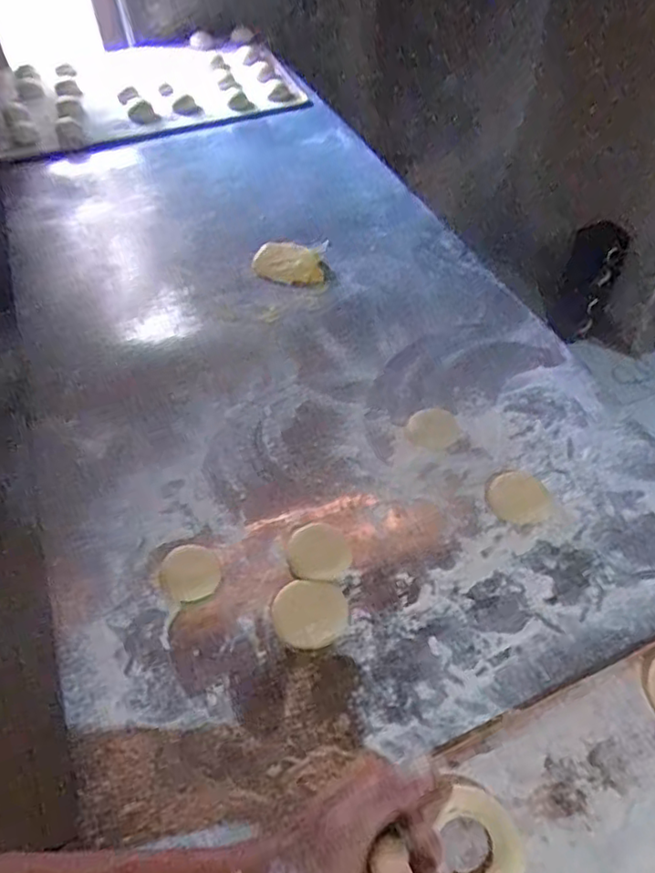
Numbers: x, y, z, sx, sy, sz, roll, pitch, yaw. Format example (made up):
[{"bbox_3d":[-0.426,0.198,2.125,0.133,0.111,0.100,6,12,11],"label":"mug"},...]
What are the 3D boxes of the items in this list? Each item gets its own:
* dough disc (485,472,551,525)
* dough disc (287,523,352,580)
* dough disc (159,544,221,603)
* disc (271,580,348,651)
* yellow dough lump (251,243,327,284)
[{"bbox_3d":[0.190,0.060,0.623,0.059,0.004,0.058,-1,48,1],"label":"dough disc"},{"bbox_3d":[-0.007,0.107,0.586,0.056,0.004,0.057,-1,48,1],"label":"dough disc"},{"bbox_3d":[-0.127,0.125,0.577,0.052,0.004,0.057,-1,48,1],"label":"dough disc"},{"bbox_3d":[-0.015,0.155,0.554,0.064,0.004,0.063,-1,48,1],"label":"disc"},{"bbox_3d":[-0.053,-0.244,0.884,0.110,0.016,0.081,16,60,17],"label":"yellow dough lump"}]

